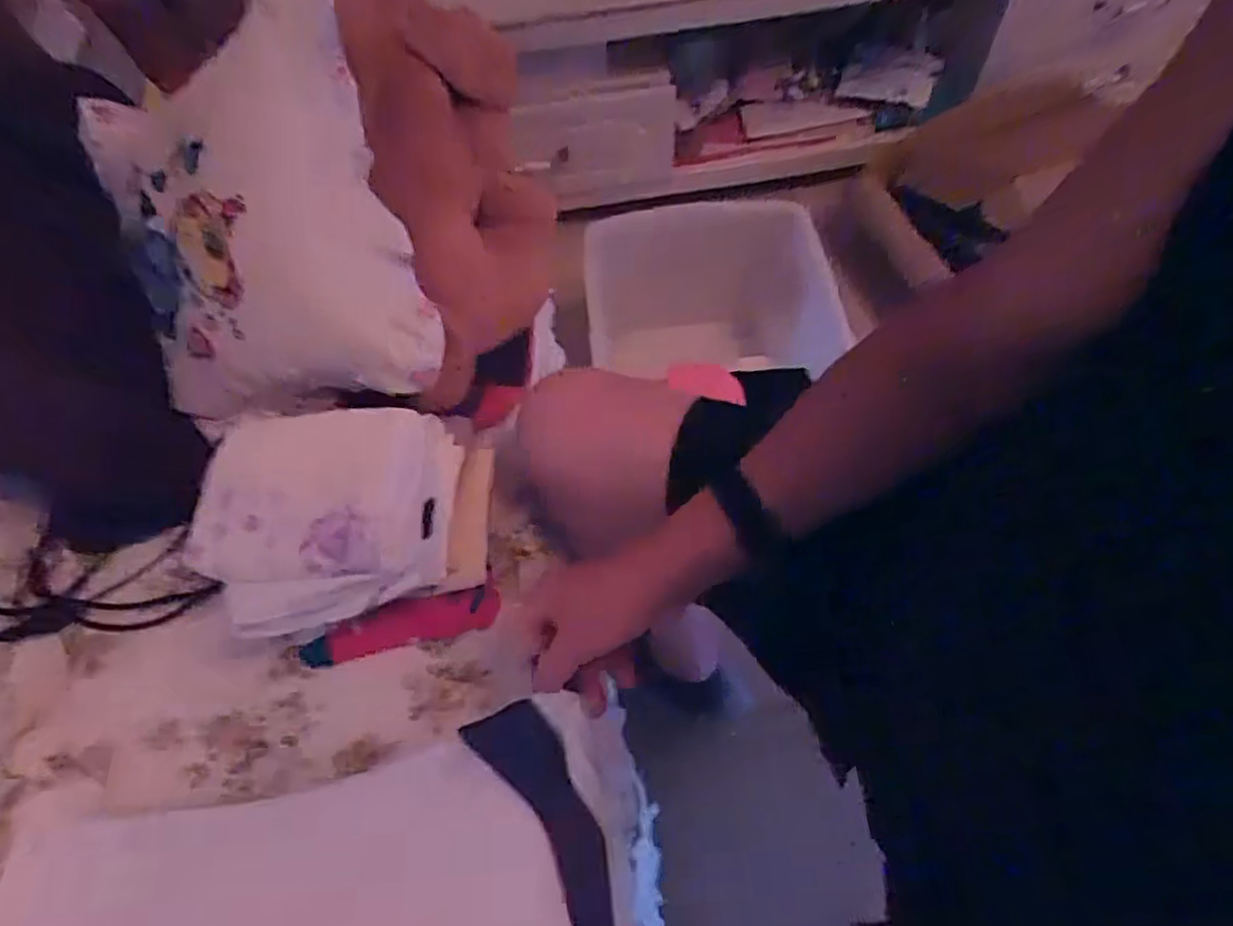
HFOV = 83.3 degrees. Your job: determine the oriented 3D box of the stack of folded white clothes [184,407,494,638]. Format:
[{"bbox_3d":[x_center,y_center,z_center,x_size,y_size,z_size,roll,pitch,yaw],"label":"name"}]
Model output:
[{"bbox_3d":[-0.244,0.042,0.604,0.250,0.086,0.172,-8,61,-1],"label":"stack of folded white clothes"}]

